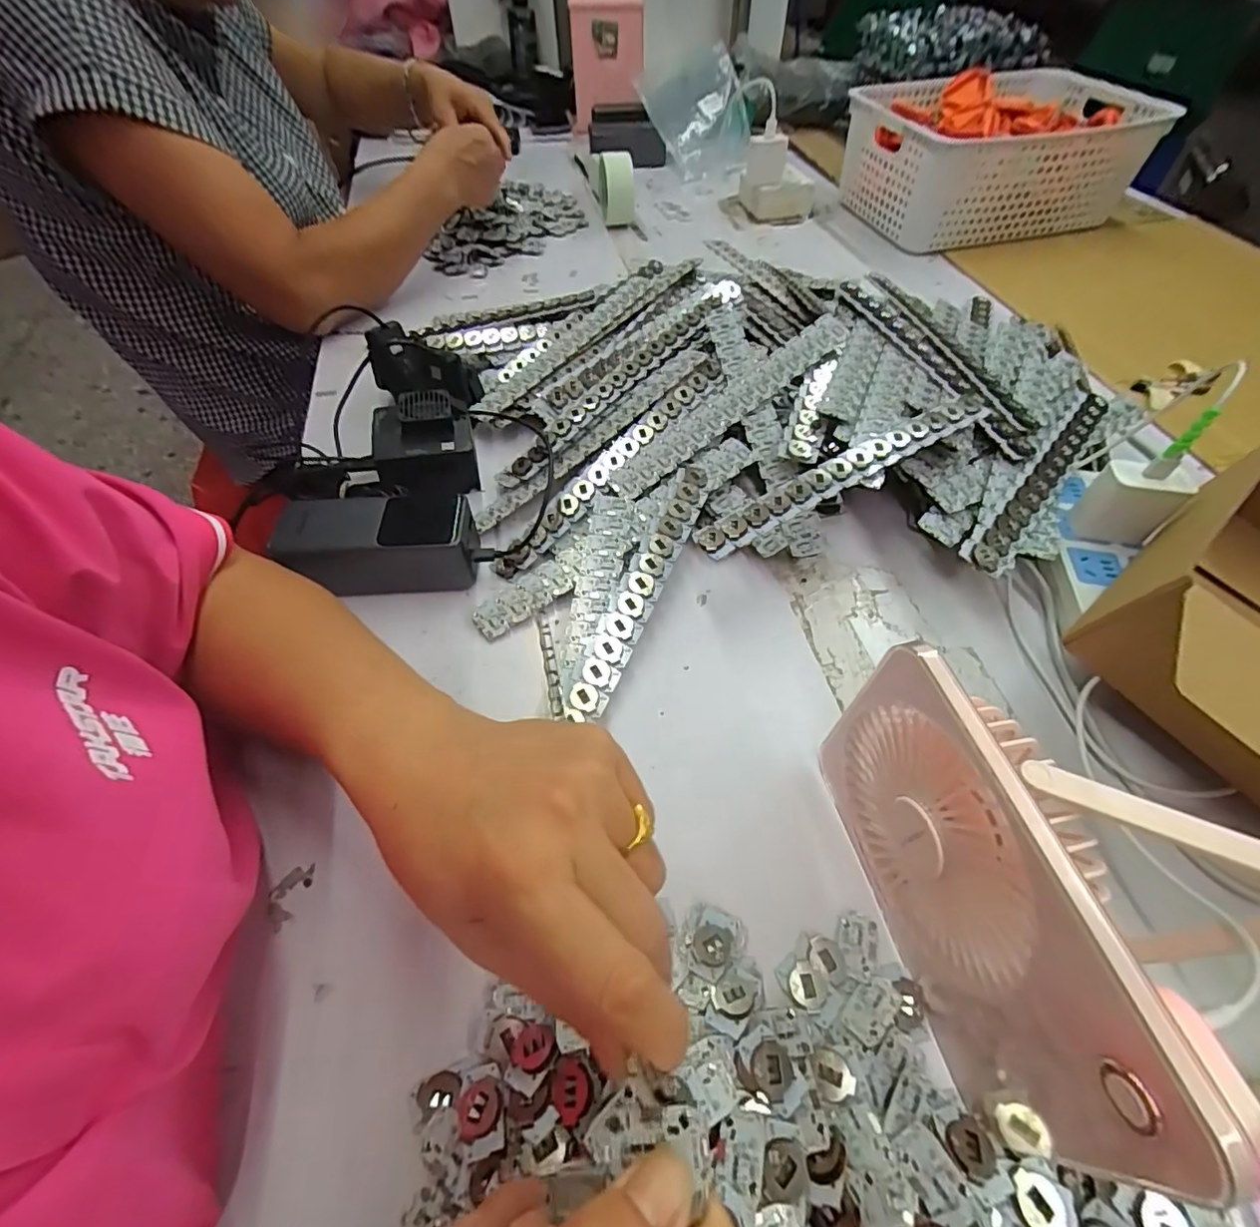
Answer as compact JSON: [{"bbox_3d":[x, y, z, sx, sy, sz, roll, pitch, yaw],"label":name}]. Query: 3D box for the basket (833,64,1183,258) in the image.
[{"bbox_3d":[0.488,-0.615,0.764,0.331,0.125,0.235,-13,55,-9],"label":"basket"}]

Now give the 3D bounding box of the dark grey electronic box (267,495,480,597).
[{"bbox_3d":[-0.180,-0.049,0.405,0.131,0.055,0.055,-5,54,-3],"label":"dark grey electronic box"}]

